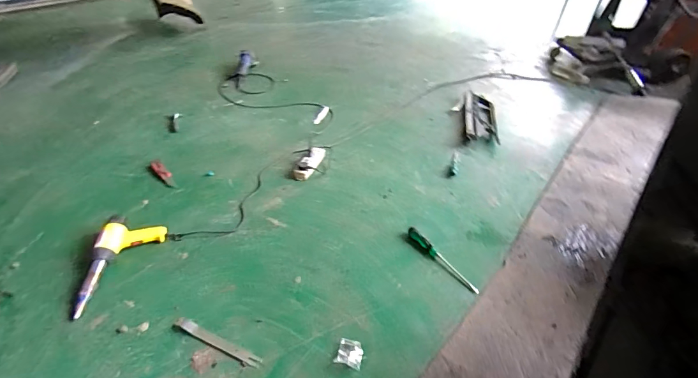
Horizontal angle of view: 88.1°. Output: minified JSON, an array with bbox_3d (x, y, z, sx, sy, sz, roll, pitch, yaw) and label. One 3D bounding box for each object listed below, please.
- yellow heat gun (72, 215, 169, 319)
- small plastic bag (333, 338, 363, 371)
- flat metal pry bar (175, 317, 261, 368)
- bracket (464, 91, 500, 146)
[{"bbox_3d":[-0.622,0.194,0.979,0.147,0.075,0.307,-1,38,-2],"label":"yellow heat gun"},{"bbox_3d":[0.003,0.371,0.815,0.056,0.017,0.058,11,39,12],"label":"small plastic bag"},{"bbox_3d":[-0.304,0.352,0.834,0.234,0.010,0.023,17,41,19],"label":"flat metal pry bar"},{"bbox_3d":[0.633,-0.346,1.722,0.155,0.049,0.449,10,39,10],"label":"bracket"}]

